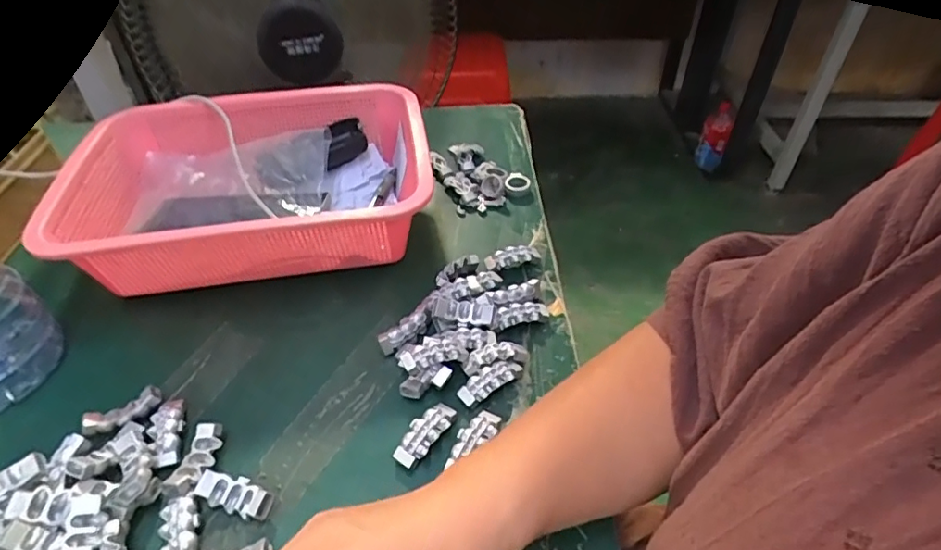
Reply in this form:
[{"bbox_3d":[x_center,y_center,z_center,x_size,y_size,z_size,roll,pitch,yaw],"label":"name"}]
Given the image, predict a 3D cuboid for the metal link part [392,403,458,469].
[{"bbox_3d":[-0.029,0.102,0.354,0.019,0.012,0.049,29,50,29],"label":"metal link part"}]

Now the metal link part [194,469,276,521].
[{"bbox_3d":[-0.140,0.132,0.328,0.048,0.014,0.017,12,44,15],"label":"metal link part"}]

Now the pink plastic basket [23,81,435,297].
[{"bbox_3d":[-0.191,-0.083,0.500,0.291,0.092,0.215,-8,43,-7],"label":"pink plastic basket"}]

